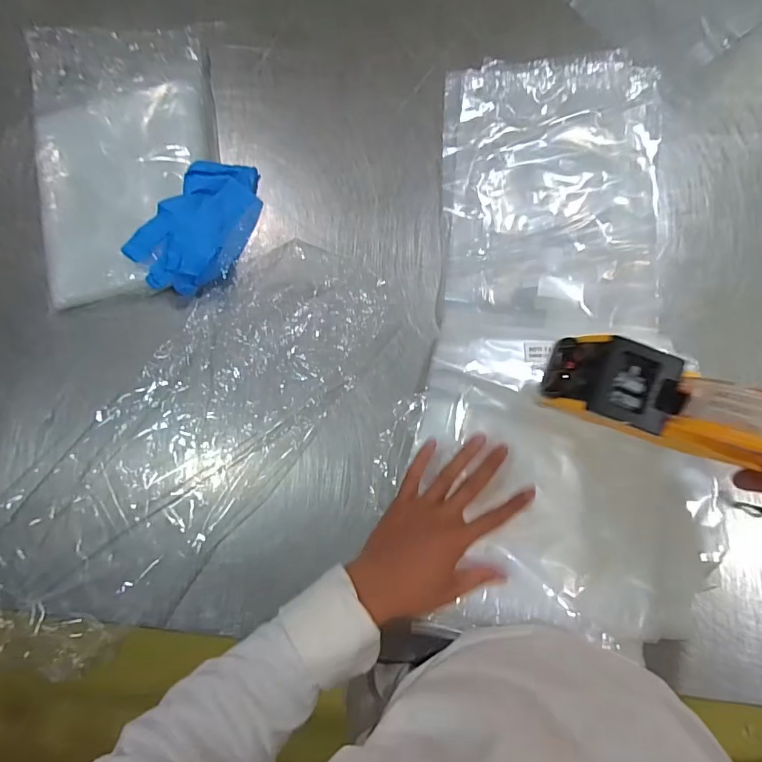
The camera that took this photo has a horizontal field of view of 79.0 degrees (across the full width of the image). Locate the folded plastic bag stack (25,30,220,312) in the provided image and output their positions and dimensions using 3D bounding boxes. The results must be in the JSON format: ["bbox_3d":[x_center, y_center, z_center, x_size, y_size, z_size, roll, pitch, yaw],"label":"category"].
[{"bbox_3d":[-0.309,-0.263,0.560,0.210,0.027,0.331,-5,86,-5],"label":"folded plastic bag stack"}]

